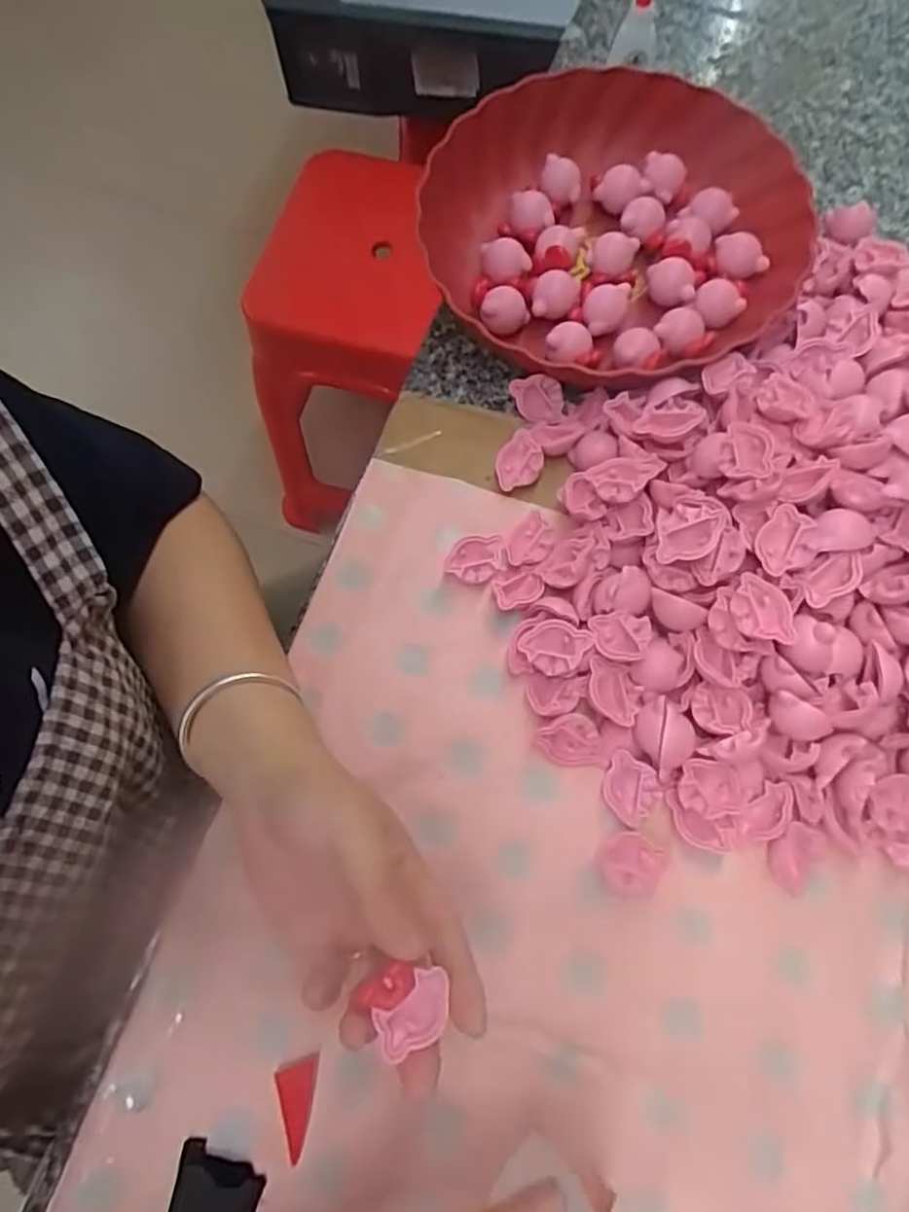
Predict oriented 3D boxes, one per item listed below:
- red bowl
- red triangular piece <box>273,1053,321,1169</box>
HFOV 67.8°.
[{"bbox_3d":[0.102,-0.246,0.435,0.231,0.068,0.233,-2,63,3],"label":"red bowl"},{"bbox_3d":[-0.074,0.231,0.311,0.019,0.006,0.043,1,76,5],"label":"red triangular piece"}]

